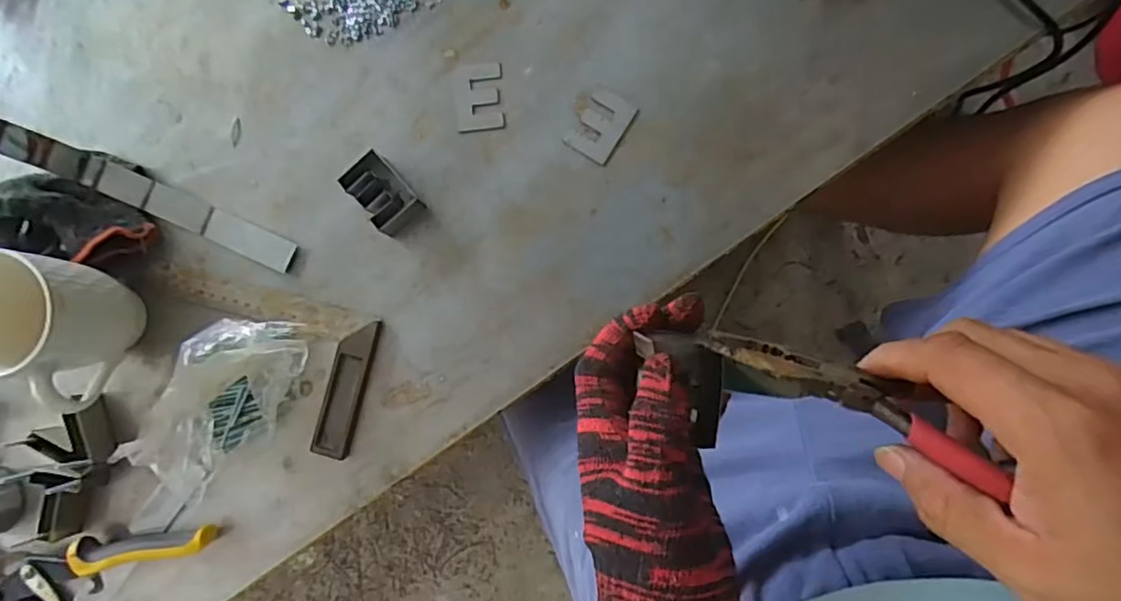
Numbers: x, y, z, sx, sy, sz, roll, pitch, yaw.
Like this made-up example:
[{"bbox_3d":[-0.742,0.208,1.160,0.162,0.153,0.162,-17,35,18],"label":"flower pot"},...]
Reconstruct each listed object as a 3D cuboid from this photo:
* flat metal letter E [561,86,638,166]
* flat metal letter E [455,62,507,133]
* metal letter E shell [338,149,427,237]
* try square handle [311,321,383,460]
[{"bbox_3d":[0.032,-0.137,0.483,0.037,0.004,0.051,33,89,6],"label":"flat metal letter E"},{"bbox_3d":[-0.065,-0.163,0.493,0.037,0.004,0.054,-4,86,4],"label":"flat metal letter E"},{"bbox_3d":[-0.139,-0.084,0.480,0.037,0.027,0.052,-39,84,1],"label":"metal letter E shell"},{"bbox_3d":[-0.169,0.068,0.483,0.029,0.009,0.106,14,87,5],"label":"try square handle"}]

